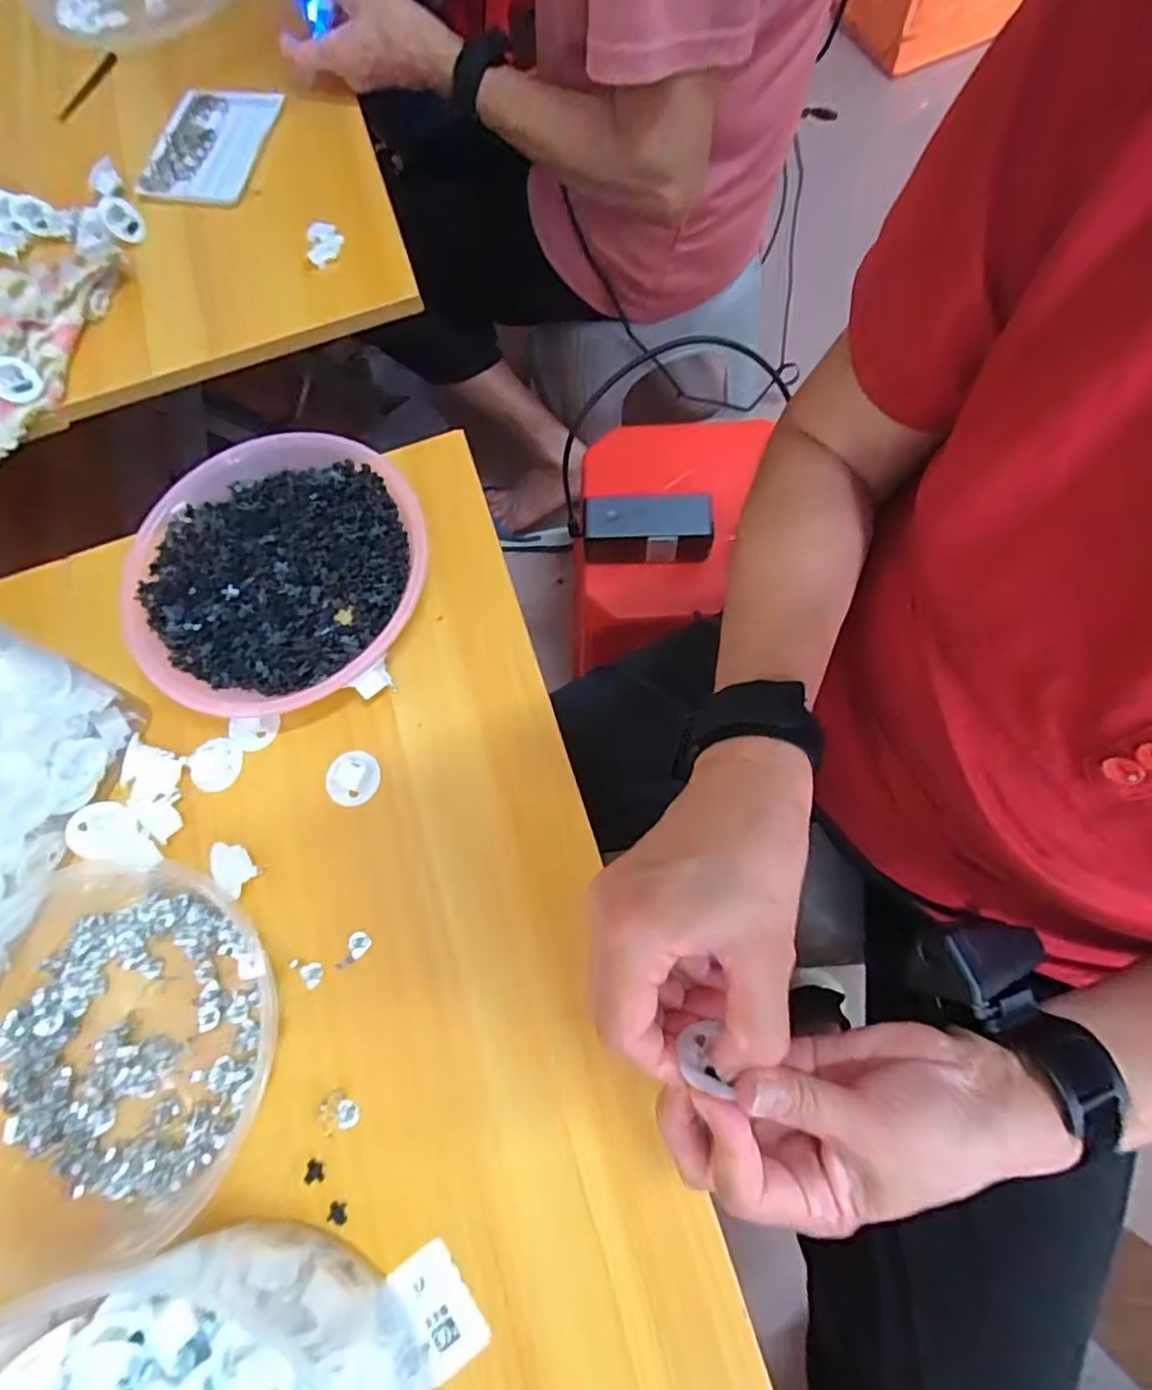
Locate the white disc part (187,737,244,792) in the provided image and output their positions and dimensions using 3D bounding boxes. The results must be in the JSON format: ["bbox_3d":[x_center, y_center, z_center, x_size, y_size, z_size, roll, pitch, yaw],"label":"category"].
[{"bbox_3d":[-0.225,0.043,0.391,0.028,0.009,0.031,21,76,10],"label":"white disc part"}]

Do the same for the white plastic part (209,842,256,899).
[{"bbox_3d":[-0.199,0.101,0.367,0.019,0.018,0.031,-33,74,-6],"label":"white plastic part"}]

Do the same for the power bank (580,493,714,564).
[{"bbox_3d":[0.074,-0.174,0.656,0.129,0.061,0.046,-1,73,4],"label":"power bank"}]

